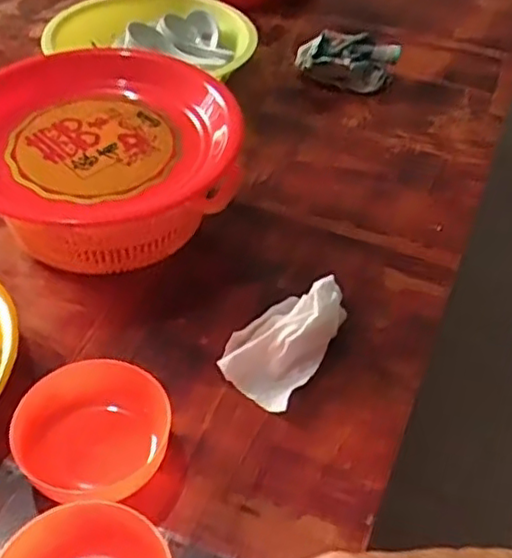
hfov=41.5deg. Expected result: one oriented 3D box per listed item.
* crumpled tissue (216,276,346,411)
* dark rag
[{"bbox_3d":[0.022,0.044,0.541,0.069,0.050,0.107,28,50,22],"label":"crumpled tissue"},{"bbox_3d":[0.113,-0.274,0.853,0.126,0.055,0.050,11,46,7],"label":"dark rag"}]

